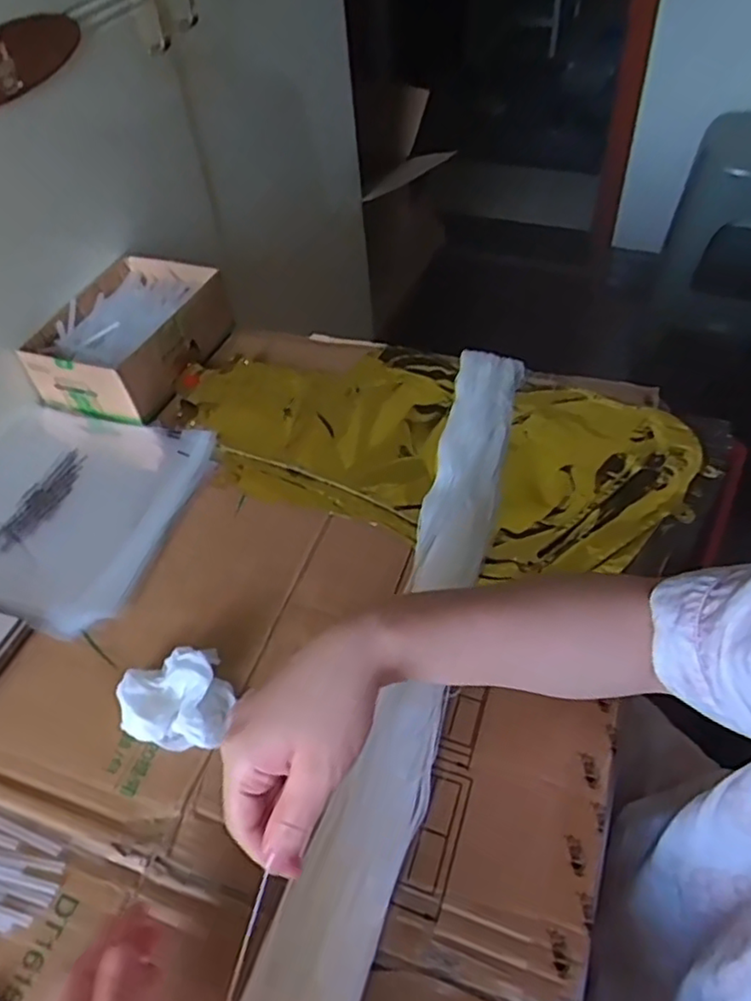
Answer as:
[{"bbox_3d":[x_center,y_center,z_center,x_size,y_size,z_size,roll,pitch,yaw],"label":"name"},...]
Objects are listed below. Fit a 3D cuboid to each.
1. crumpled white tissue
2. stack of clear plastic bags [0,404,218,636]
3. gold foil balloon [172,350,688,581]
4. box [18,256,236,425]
[{"bbox_3d":[-0.132,0.129,0.457,0.070,0.029,0.067,4,50,9],"label":"crumpled white tissue"},{"bbox_3d":[-0.282,0.001,0.600,0.233,0.014,0.220,13,53,16],"label":"stack of clear plastic bags"},{"bbox_3d":[0.037,-0.059,0.626,0.468,0.032,0.230,14,51,18],"label":"gold foil balloon"},{"bbox_3d":[-0.247,-0.170,0.700,0.132,0.068,0.190,13,52,16],"label":"box"}]

